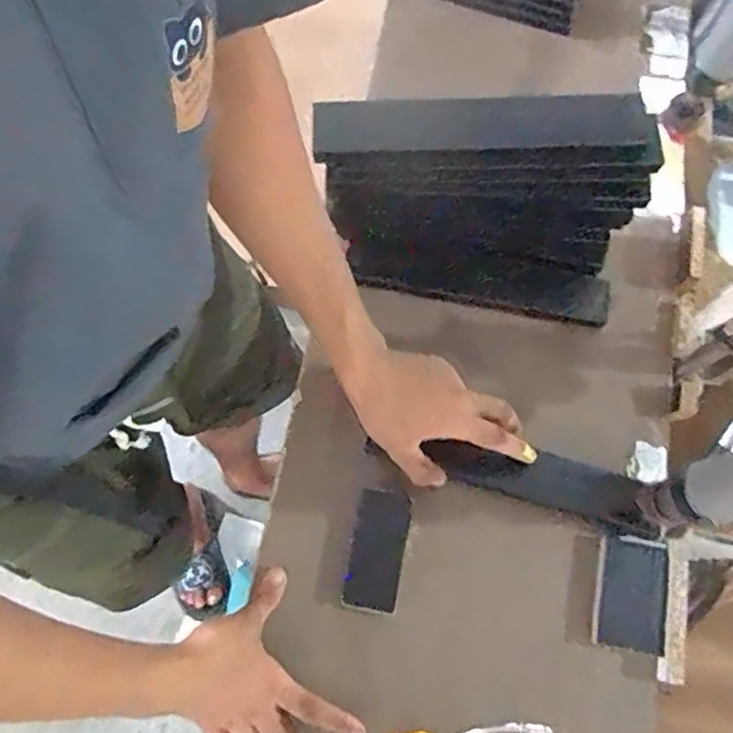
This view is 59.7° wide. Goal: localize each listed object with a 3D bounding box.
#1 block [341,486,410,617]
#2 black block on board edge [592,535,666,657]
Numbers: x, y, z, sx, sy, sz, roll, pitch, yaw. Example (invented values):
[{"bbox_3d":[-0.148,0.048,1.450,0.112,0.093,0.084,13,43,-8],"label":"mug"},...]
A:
[{"bbox_3d":[0.010,0.174,0.604,0.050,0.011,0.107,10,73,5],"label":"block"},{"bbox_3d":[0.243,0.208,0.583,0.060,0.011,0.097,10,73,6],"label":"black block on board edge"}]

